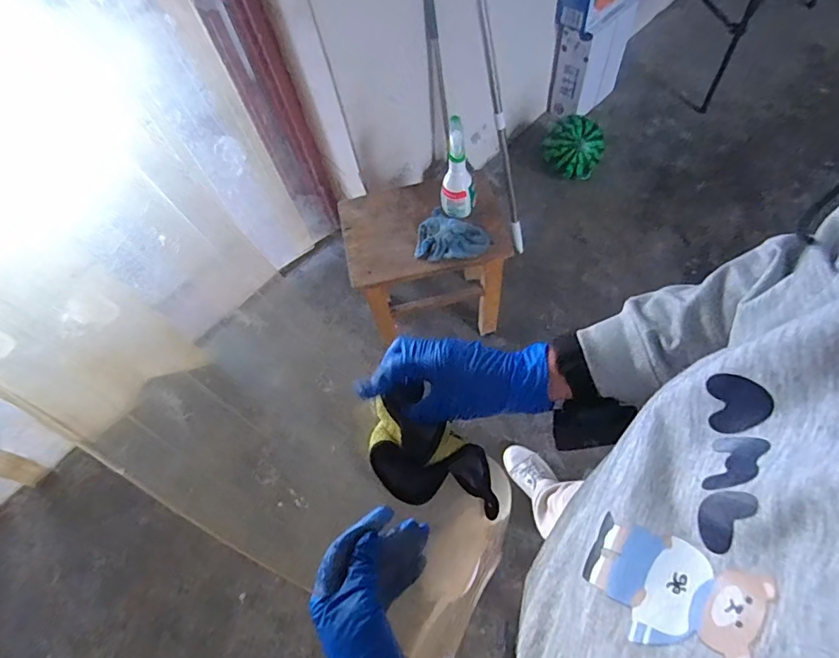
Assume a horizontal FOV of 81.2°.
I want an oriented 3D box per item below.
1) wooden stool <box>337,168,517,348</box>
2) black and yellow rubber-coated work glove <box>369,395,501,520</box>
[{"bbox_3d":[0.024,-0.156,1.297,0.372,0.401,0.255,-11,61,0],"label":"wooden stool"},{"bbox_3d":[0.026,0.138,0.469,0.173,0.040,0.073,34,63,-30],"label":"black and yellow rubber-coated work glove"}]

